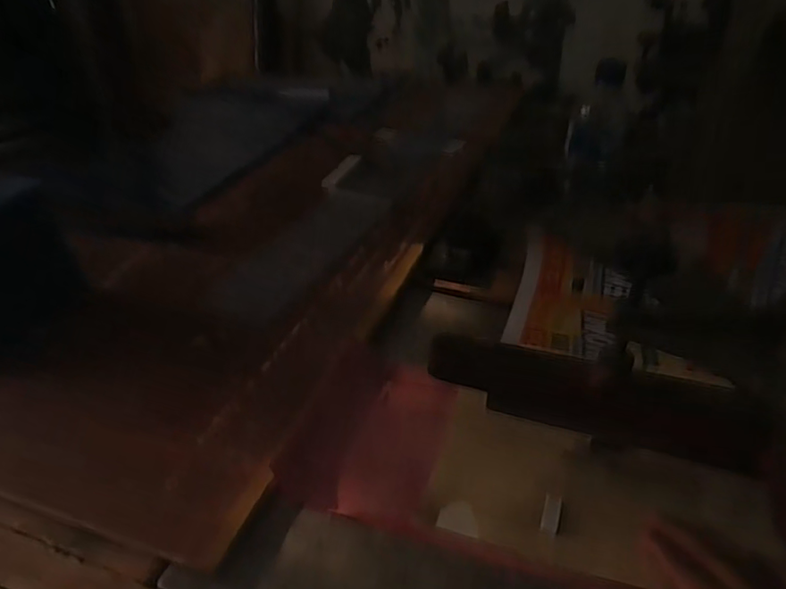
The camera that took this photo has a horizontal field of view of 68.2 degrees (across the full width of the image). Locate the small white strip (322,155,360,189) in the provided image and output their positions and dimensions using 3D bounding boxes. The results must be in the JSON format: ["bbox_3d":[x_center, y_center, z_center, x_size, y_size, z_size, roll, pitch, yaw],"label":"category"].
[{"bbox_3d":[-0.081,-0.197,0.918,0.024,0.004,0.129,12,37,14],"label":"small white strip"}]

